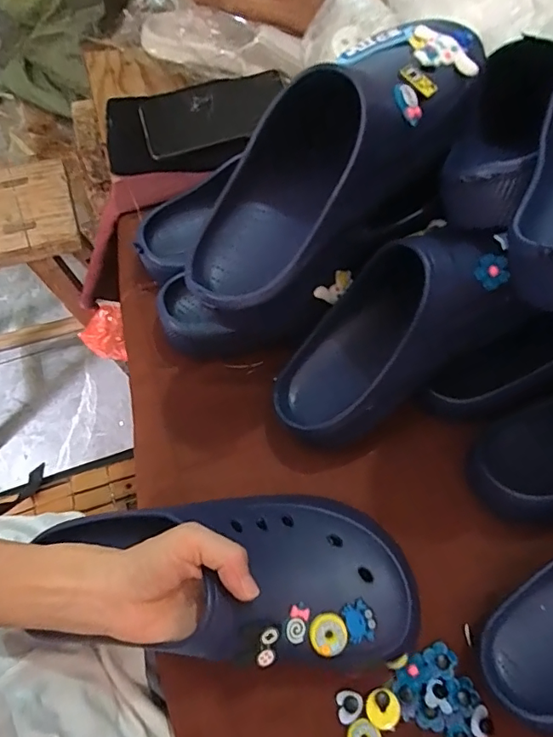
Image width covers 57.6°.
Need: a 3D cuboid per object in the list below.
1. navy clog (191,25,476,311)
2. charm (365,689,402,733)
[{"bbox_3d":[0.041,-0.146,0.339,0.265,0.092,0.105,-42,73,-1],"label":"navy clog"},{"bbox_3d":[0.077,0.245,0.362,0.025,0.004,0.024,1,65,-2],"label":"charm"}]

